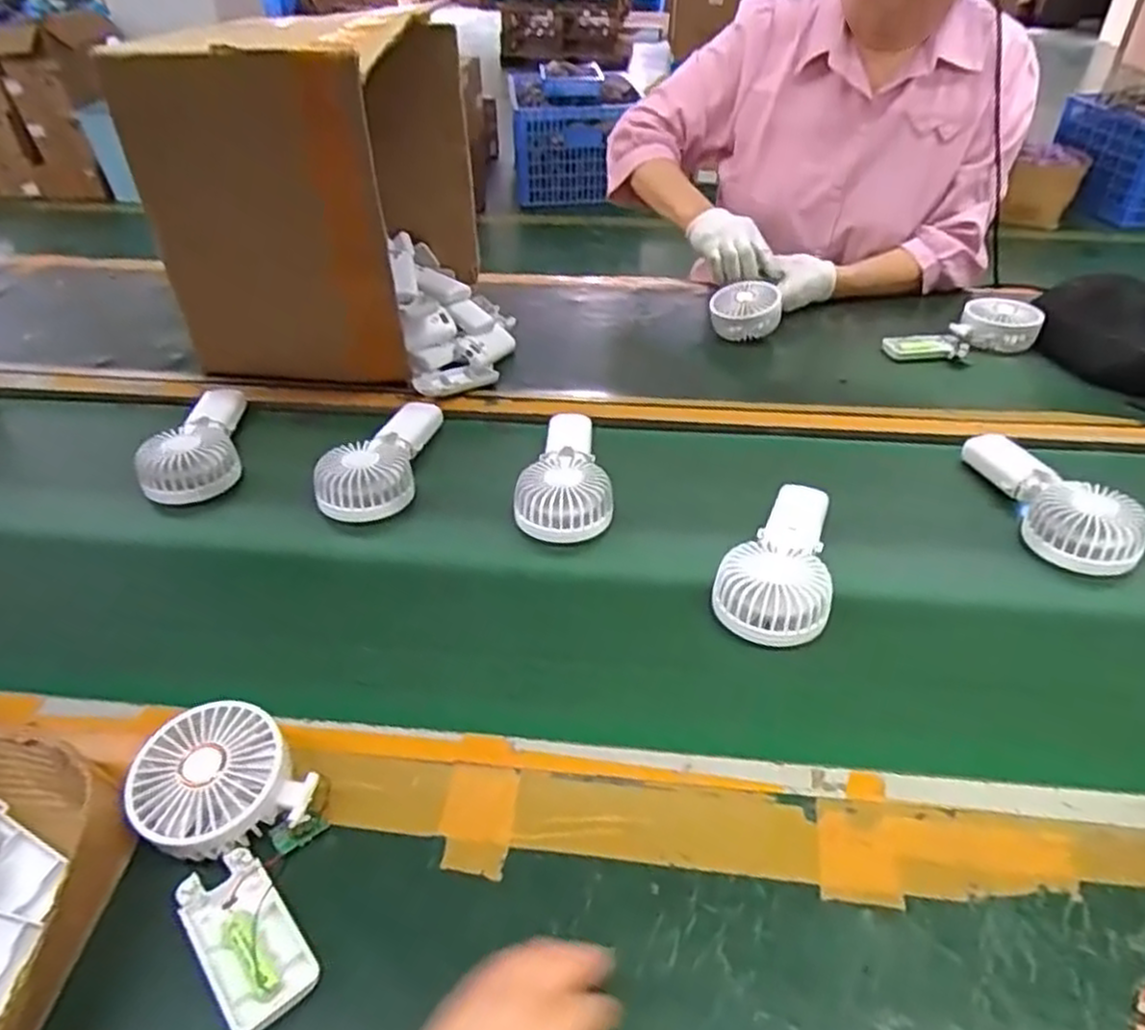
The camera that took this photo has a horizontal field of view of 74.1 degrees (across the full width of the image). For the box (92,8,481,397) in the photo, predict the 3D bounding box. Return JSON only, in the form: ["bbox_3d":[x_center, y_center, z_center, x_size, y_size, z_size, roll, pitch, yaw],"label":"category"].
[{"bbox_3d":[-0.293,-0.380,0.922,0.294,0.365,0.321,3,40,6],"label":"box"}]

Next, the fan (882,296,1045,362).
[{"bbox_3d":[0.479,-0.224,0.934,0.181,0.046,0.080,-13,41,-12],"label":"fan"}]

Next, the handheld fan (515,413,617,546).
[{"bbox_3d":[-0.011,-0.049,0.725,0.090,0.041,0.184,-3,40,-1],"label":"handheld fan"}]

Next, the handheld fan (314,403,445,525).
[{"bbox_3d":[-0.185,-0.063,0.748,0.087,0.046,0.186,3,40,6],"label":"handheld fan"}]

